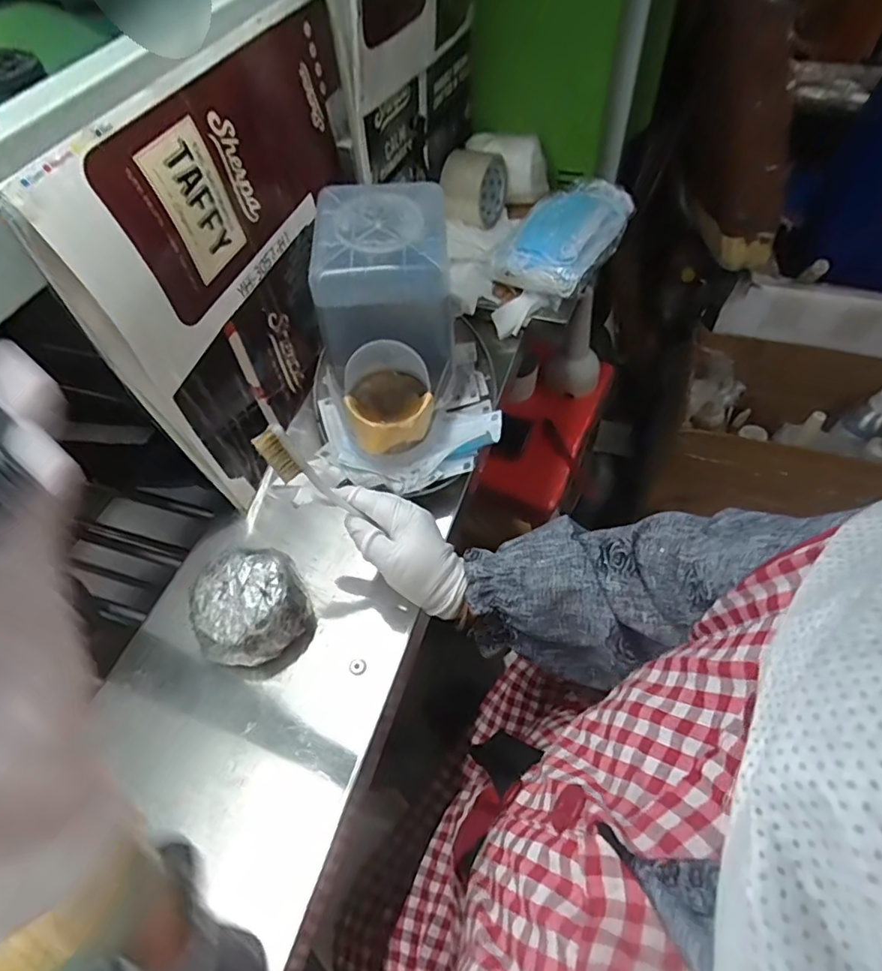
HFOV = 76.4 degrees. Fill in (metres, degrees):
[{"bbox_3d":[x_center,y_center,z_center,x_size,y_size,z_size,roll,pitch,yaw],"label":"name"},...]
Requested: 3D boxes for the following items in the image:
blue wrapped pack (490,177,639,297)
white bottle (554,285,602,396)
[{"bbox_3d":[0.157,-0.326,0.734,0.134,0.051,0.198,23,57,20],"label":"blue wrapped pack"},{"bbox_3d":[0.224,-0.229,0.898,0.079,0.172,0.060,15,55,14],"label":"white bottle"}]

